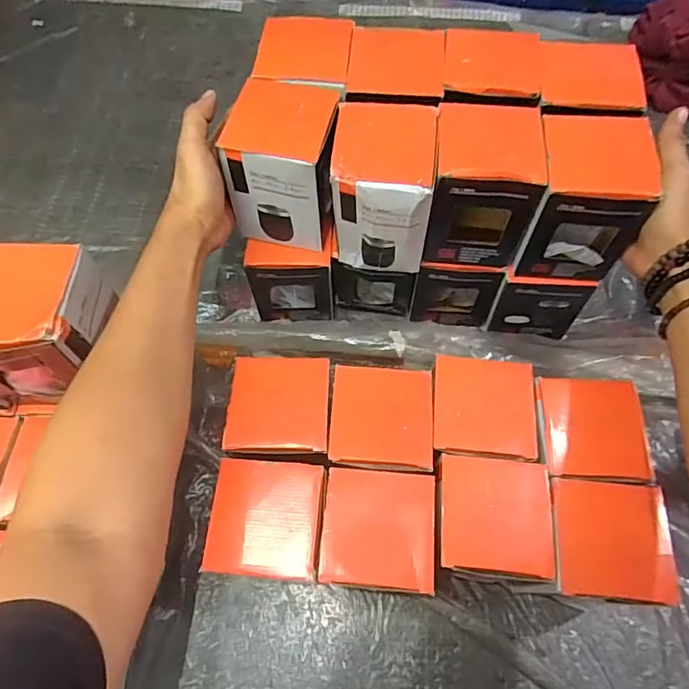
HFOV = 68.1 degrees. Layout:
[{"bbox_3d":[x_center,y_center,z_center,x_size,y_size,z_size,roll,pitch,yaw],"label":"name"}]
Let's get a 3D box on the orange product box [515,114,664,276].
[{"bbox_3d":[0.214,-0.133,0.472,0.087,0.123,0.104,5,63,1],"label":"orange product box"}]

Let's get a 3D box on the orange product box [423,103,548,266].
[{"bbox_3d":[0.125,-0.149,0.486,0.096,0.117,0.094,5,63,1],"label":"orange product box"}]

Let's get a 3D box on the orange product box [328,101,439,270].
[{"bbox_3d":[0.034,-0.143,0.481,0.088,0.120,0.103,4,63,1],"label":"orange product box"}]

